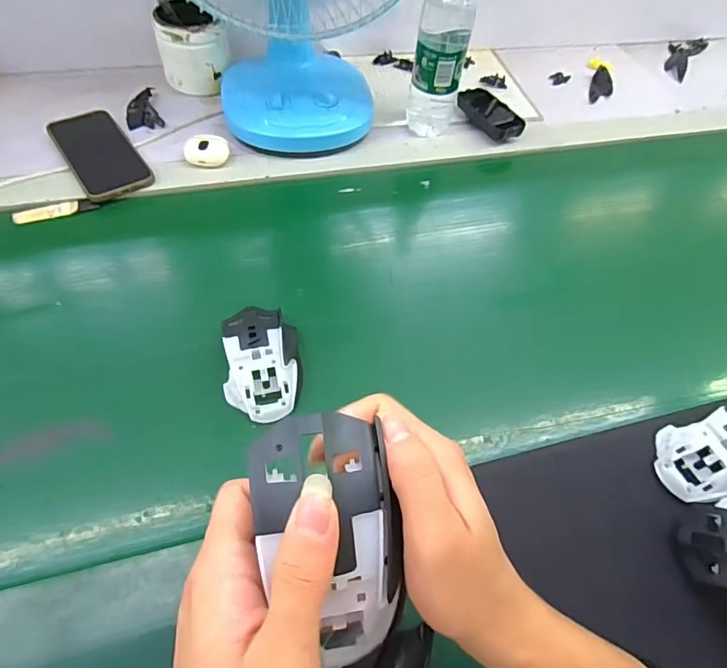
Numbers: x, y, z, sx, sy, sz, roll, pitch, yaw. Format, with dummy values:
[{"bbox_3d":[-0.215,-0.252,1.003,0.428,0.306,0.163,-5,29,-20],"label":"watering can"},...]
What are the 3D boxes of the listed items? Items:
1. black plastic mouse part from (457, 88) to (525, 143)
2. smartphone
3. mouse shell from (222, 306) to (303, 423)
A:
[{"bbox_3d":[0.177,-0.308,0.678,0.057,0.028,0.103,-22,60,-17],"label":"black plastic mouse part"},{"bbox_3d":[-0.318,-0.219,0.576,0.074,0.012,0.162,-30,63,-21],"label":"smartphone"},{"bbox_3d":[-0.091,0.020,0.427,0.065,0.031,0.108,-5,56,-7],"label":"mouse shell"}]

